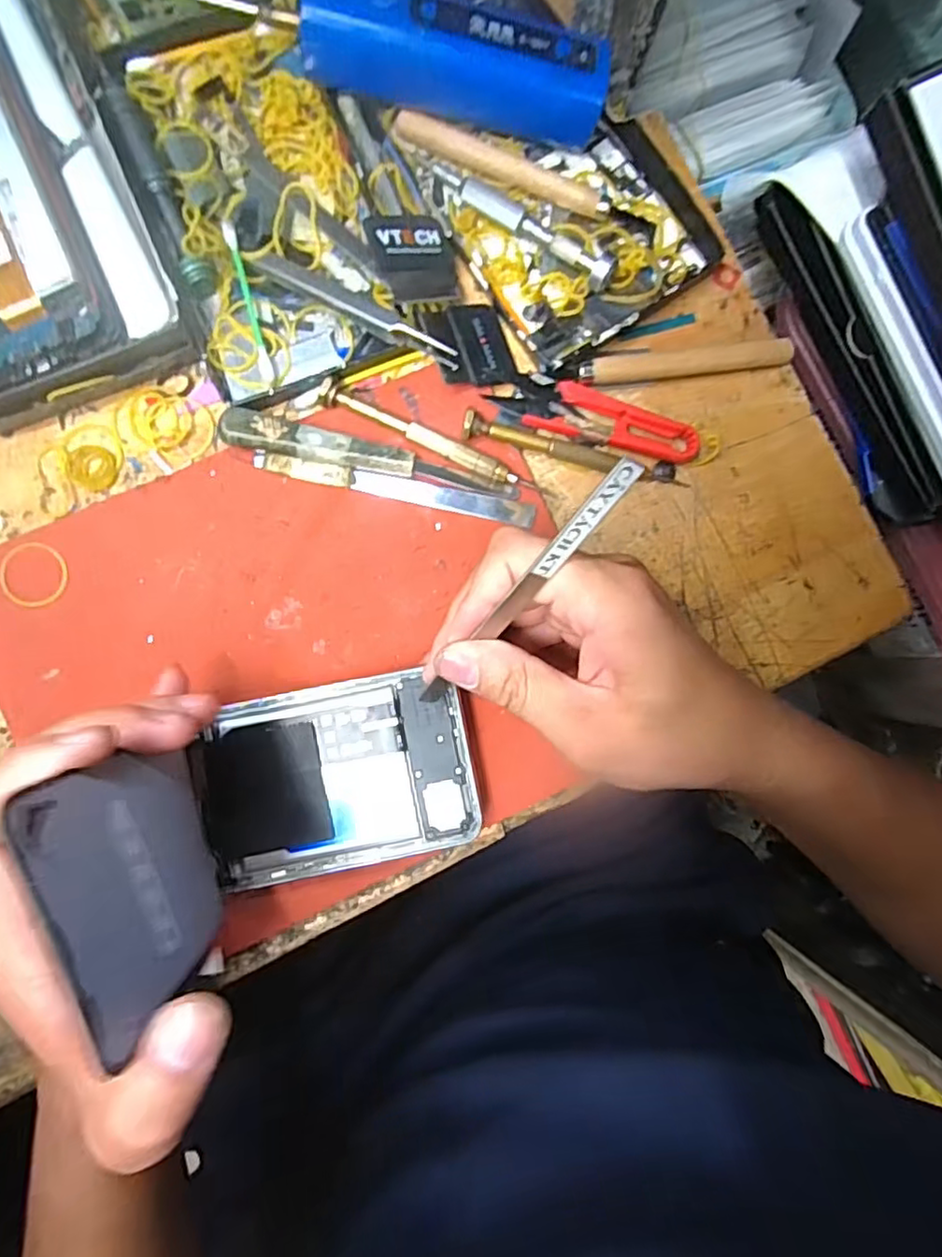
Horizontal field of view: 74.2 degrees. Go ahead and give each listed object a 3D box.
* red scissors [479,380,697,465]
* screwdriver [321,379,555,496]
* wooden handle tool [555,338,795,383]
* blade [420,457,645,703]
[{"bbox_3d":[0.058,-0.098,0.292,0.099,0.010,0.023,13,86,-4],"label":"red scissors"},{"bbox_3d":[-0.015,-0.085,0.283,0.109,0.012,0.011,23,86,-3],"label":"screwdriver"},{"bbox_3d":[0.096,-0.124,0.294,0.113,0.016,0.012,-10,88,-5],"label":"wooden handle tool"},{"bbox_3d":[0.016,-0.009,0.223,0.008,0.006,0.129,38,129,-2],"label":"blade"}]

